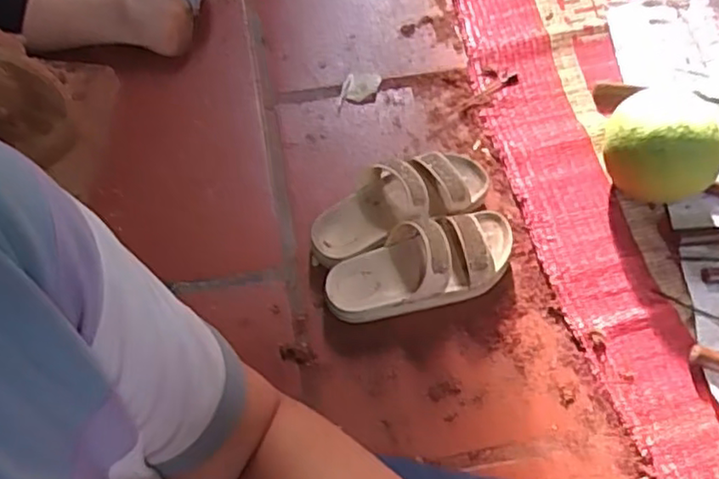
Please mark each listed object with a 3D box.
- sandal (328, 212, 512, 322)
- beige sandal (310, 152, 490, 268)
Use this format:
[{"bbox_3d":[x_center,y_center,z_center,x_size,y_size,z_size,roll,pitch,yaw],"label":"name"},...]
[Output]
[{"bbox_3d":[0.074,0.026,0.765,0.232,0.067,0.097,-18,62,-8],"label":"sandal"},{"bbox_3d":[0.049,-0.047,0.801,0.235,0.071,0.090,-24,63,-12],"label":"beige sandal"}]

